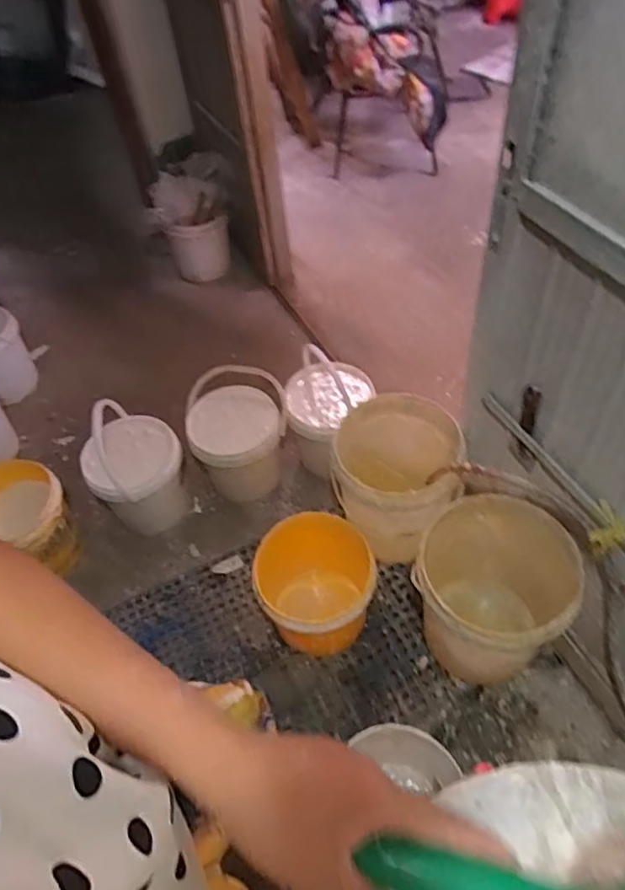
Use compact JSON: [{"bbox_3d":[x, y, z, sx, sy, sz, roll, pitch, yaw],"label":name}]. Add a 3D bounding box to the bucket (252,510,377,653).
[{"bbox_3d":[0.013,0.343,1.421,0.268,0.274,0.289,2,52,8],"label":"bucket"}]

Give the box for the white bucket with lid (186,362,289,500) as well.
[{"bbox_3d":[-0.203,-0.017,1.731,0.274,0.293,0.296,-10,51,-1],"label":"white bucket with lid"}]

